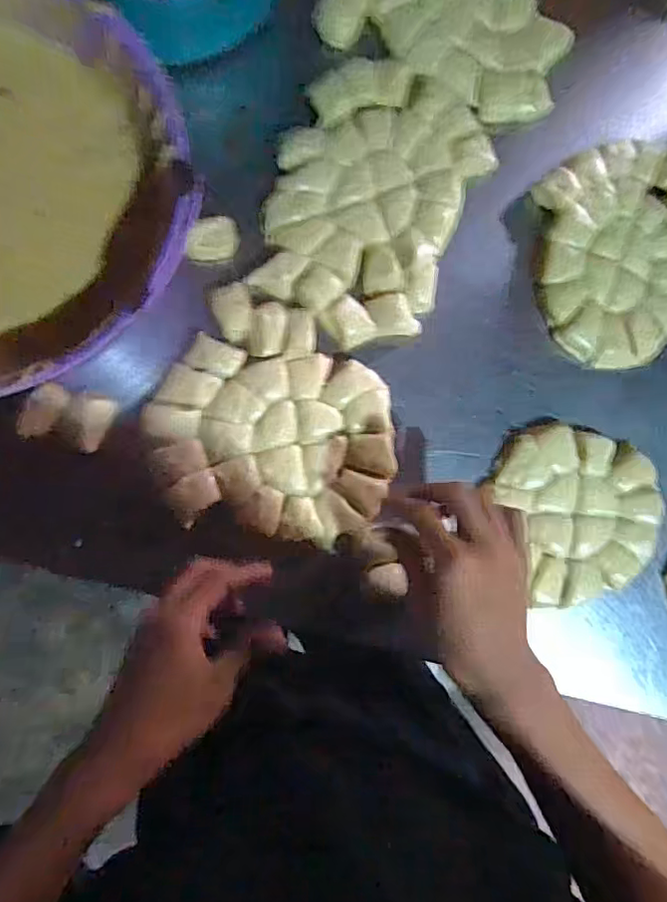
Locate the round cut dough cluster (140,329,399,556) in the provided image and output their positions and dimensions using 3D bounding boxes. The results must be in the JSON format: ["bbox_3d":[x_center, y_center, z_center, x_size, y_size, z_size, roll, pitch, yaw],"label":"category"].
[{"bbox_3d":[-0.046,-0.009,0.453,0.192,0.013,0.147,11,86,-8],"label":"round cut dough cluster"}]

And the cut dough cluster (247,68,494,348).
[{"bbox_3d":[0.035,-0.217,0.478,0.159,0.015,0.239,23,84,-7],"label":"cut dough cluster"}]

